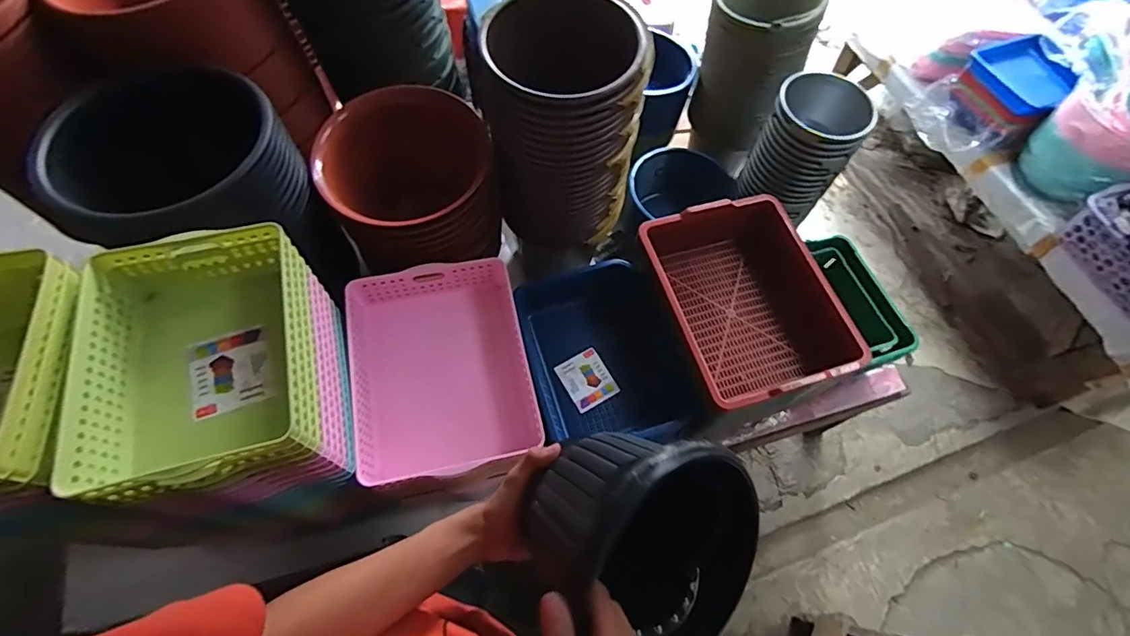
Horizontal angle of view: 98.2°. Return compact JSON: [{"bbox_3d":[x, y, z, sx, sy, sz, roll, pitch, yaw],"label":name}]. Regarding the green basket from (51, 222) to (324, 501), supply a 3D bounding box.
[{"bbox_3d":[-0.408,0.048,0.564,0.205,0.111,0.276,-14,64,-11],"label":"green basket"}]

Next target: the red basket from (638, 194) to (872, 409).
[{"bbox_3d":[0.343,-0.033,0.923,0.318,0.116,0.373,-15,65,-10],"label":"red basket"}]

